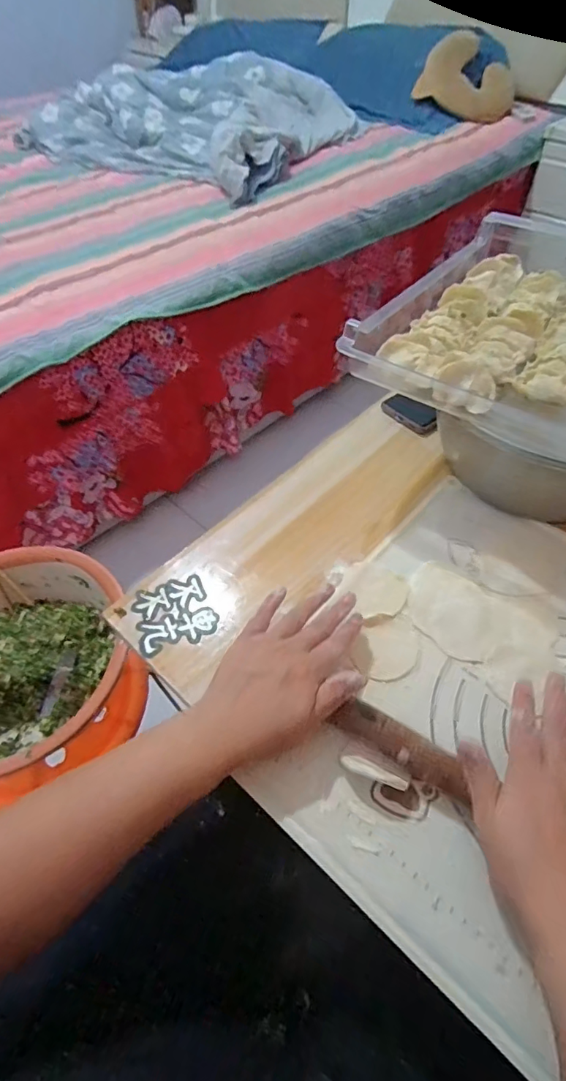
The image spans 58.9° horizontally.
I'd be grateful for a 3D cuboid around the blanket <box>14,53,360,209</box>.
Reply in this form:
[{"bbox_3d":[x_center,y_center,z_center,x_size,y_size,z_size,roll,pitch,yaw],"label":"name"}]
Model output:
[{"bbox_3d":[-0.236,-1.273,1.491,0.831,0.140,0.782,30,60,21],"label":"blanket"}]

